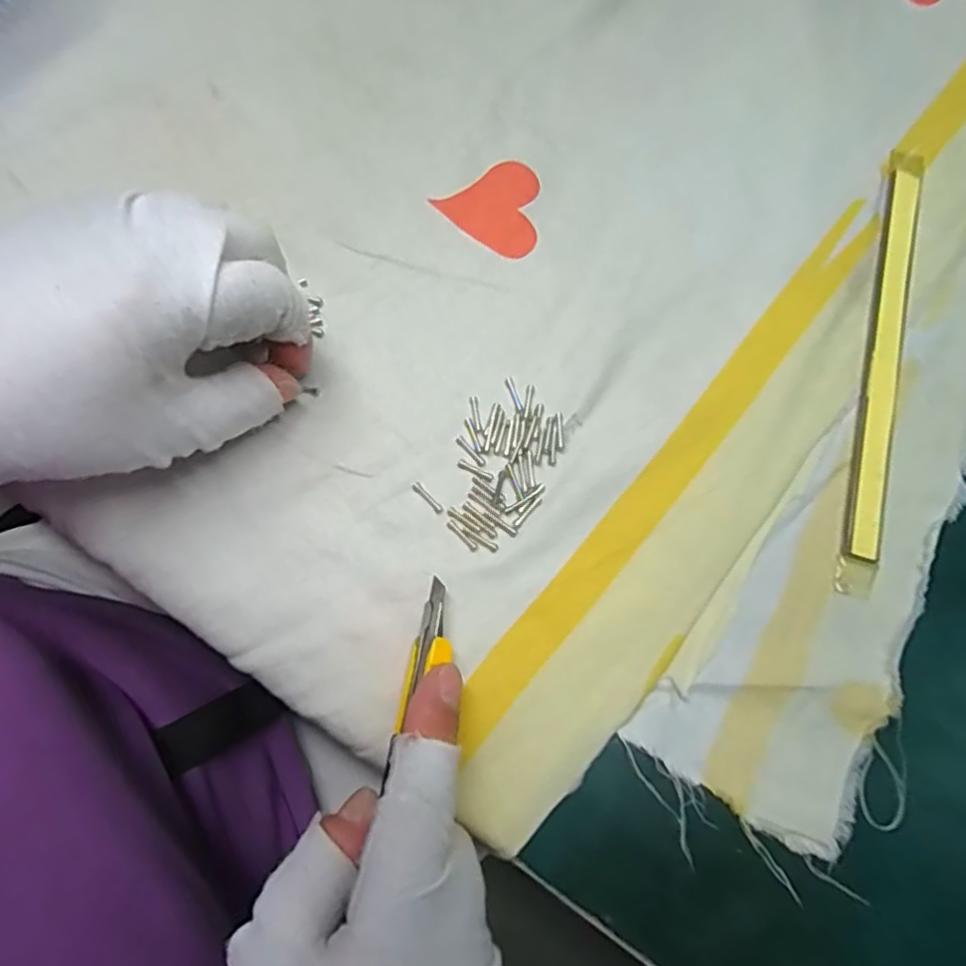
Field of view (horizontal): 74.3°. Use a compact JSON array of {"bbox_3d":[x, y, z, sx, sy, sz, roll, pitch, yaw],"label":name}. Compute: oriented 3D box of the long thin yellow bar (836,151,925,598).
[{"bbox_3d":[0.169,-0.054,0.265,0.016,0.004,0.202,14,76,3],"label":"long thin yellow bar"}]

